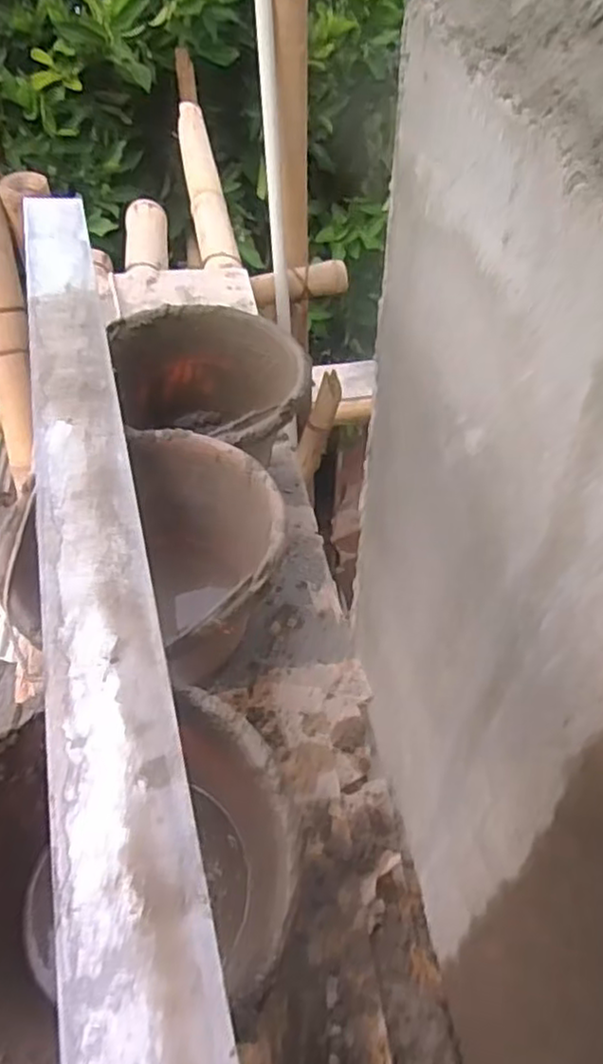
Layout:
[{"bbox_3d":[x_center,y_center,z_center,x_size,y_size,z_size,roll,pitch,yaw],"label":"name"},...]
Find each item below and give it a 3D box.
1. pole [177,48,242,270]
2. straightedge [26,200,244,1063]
[{"bbox_3d":[-0.229,-0.850,1.536,0.074,0.081,0.997,-9,50,-6],"label":"pole"},{"bbox_3d":[-0.154,0.004,0.517,0.074,0.013,1.068,-13,49,-10],"label":"straightedge"}]

